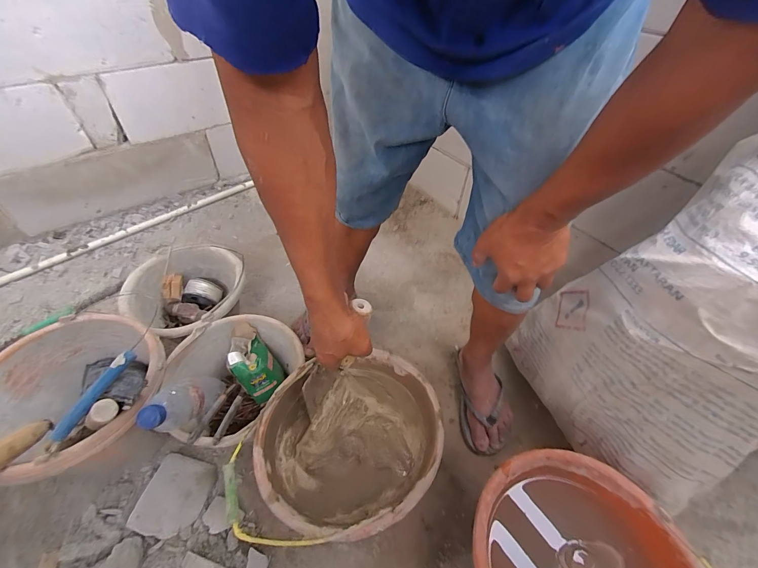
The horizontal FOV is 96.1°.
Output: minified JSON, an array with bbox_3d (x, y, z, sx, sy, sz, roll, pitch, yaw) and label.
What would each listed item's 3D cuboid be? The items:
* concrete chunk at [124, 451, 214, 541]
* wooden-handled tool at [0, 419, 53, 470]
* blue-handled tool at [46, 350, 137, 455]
[{"bbox_3d":[-0.349,0.363,0.588,0.097,0.019,0.118,23,35,-11],"label":"concrete chunk"},{"bbox_3d":[-0.518,0.230,0.480,0.025,0.033,0.126,-5,6,-7],"label":"wooden-handled tool"},{"bbox_3d":[-0.412,0.163,0.487,0.017,0.025,0.150,21,64,17],"label":"blue-handled tool"}]

